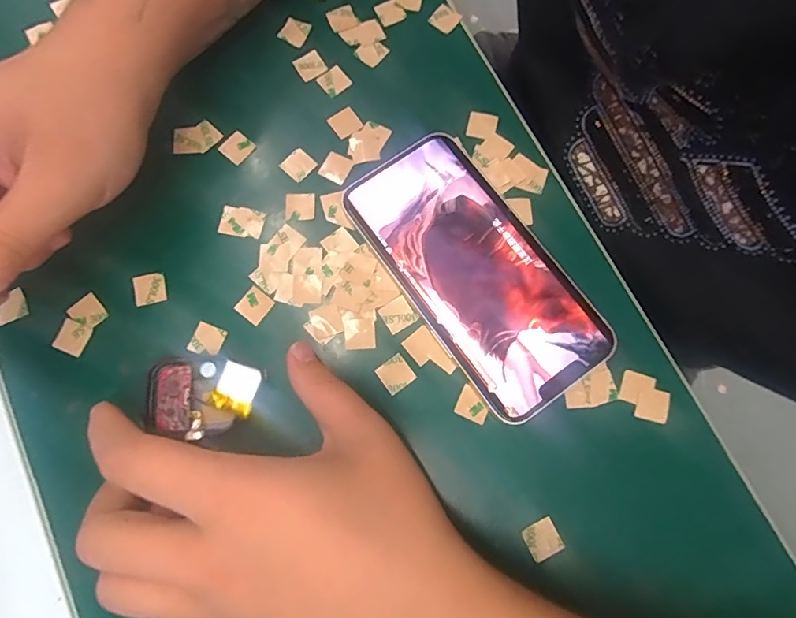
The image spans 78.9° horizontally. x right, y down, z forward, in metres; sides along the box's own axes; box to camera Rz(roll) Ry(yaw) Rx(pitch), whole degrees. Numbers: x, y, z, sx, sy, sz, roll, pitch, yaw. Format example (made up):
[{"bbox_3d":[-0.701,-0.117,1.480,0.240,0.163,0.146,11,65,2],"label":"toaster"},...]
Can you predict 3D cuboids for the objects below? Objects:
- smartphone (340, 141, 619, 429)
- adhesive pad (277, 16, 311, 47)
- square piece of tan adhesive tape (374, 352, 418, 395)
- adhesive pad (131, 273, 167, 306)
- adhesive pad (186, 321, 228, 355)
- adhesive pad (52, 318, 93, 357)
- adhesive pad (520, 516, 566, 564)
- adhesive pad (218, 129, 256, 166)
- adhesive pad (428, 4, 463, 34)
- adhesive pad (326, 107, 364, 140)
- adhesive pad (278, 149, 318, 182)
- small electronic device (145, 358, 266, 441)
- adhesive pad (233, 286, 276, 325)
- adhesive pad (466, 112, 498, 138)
[{"bbox_3d":[0.039,-0.020,0.244,0.072,0.009,0.144,-34,80,-7],"label":"smartphone"},{"bbox_3d":[-0.059,-0.160,0.279,0.016,0.004,0.015,21,78,4],"label":"adhesive pad"},{"bbox_3d":[-0.001,0.031,0.235,0.015,0.004,0.015,-35,80,-8],"label":"square piece of tan adhesive tape"},{"bbox_3d":[-0.126,-0.010,0.244,0.016,0.004,0.015,-16,78,-4],"label":"adhesive pad"},{"bbox_3d":[-0.094,0.015,0.238,0.016,0.004,0.015,18,78,4],"label":"adhesive pad"},{"bbox_3d":[-0.161,0.014,0.239,0.014,0.004,0.016,22,76,-1],"label":"adhesive pad"},{"bbox_3d":[0.066,0.105,0.220,0.015,0.004,0.015,-29,79,-6],"label":"adhesive pad"},{"bbox_3d":[-0.088,-0.088,0.263,0.014,0.004,0.015,44,84,-3],"label":"adhesive pad"},{"bbox_3d":[0.028,-0.170,0.283,0.015,0.004,0.015,43,81,9],"label":"adhesive pad"},{"bbox_3d":[-0.029,-0.103,0.267,0.016,0.004,0.016,-33,79,-7],"label":"adhesive pad"},{"bbox_3d":[-0.054,-0.078,0.261,0.015,0.004,0.015,45,82,4],"label":"adhesive pad"},{"bbox_3d":[-0.090,0.040,0.223,0.054,0.010,0.035,0,77,0],"label":"small electronic device"},{"bbox_3d":[-0.072,-0.002,0.244,0.015,0.004,0.015,38,80,8],"label":"adhesive pad"},{"bbox_3d":[0.046,-0.101,0.268,0.016,0.004,0.015,10,81,6],"label":"adhesive pad"}]

